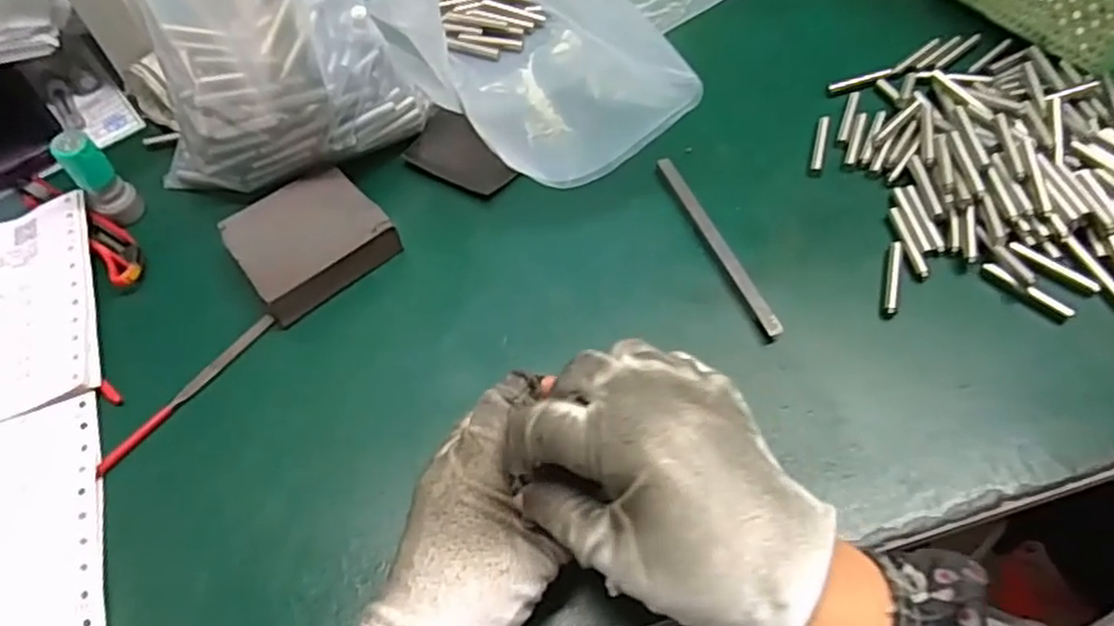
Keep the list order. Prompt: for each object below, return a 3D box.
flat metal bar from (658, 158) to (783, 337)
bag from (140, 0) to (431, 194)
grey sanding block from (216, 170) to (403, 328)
[{"bbox_3d":[0.090,-0.041,0.409,0.009,0.010,0.135,-19,58,-10],"label":"flat metal bar"},{"bbox_3d":[-0.160,-0.152,0.368,0.144,0.218,0.075,-28,60,-15],"label":"bag"},{"bbox_3d":[-0.143,-0.041,0.411,0.079,0.030,0.073,-37,63,-20],"label":"grey sanding block"}]

